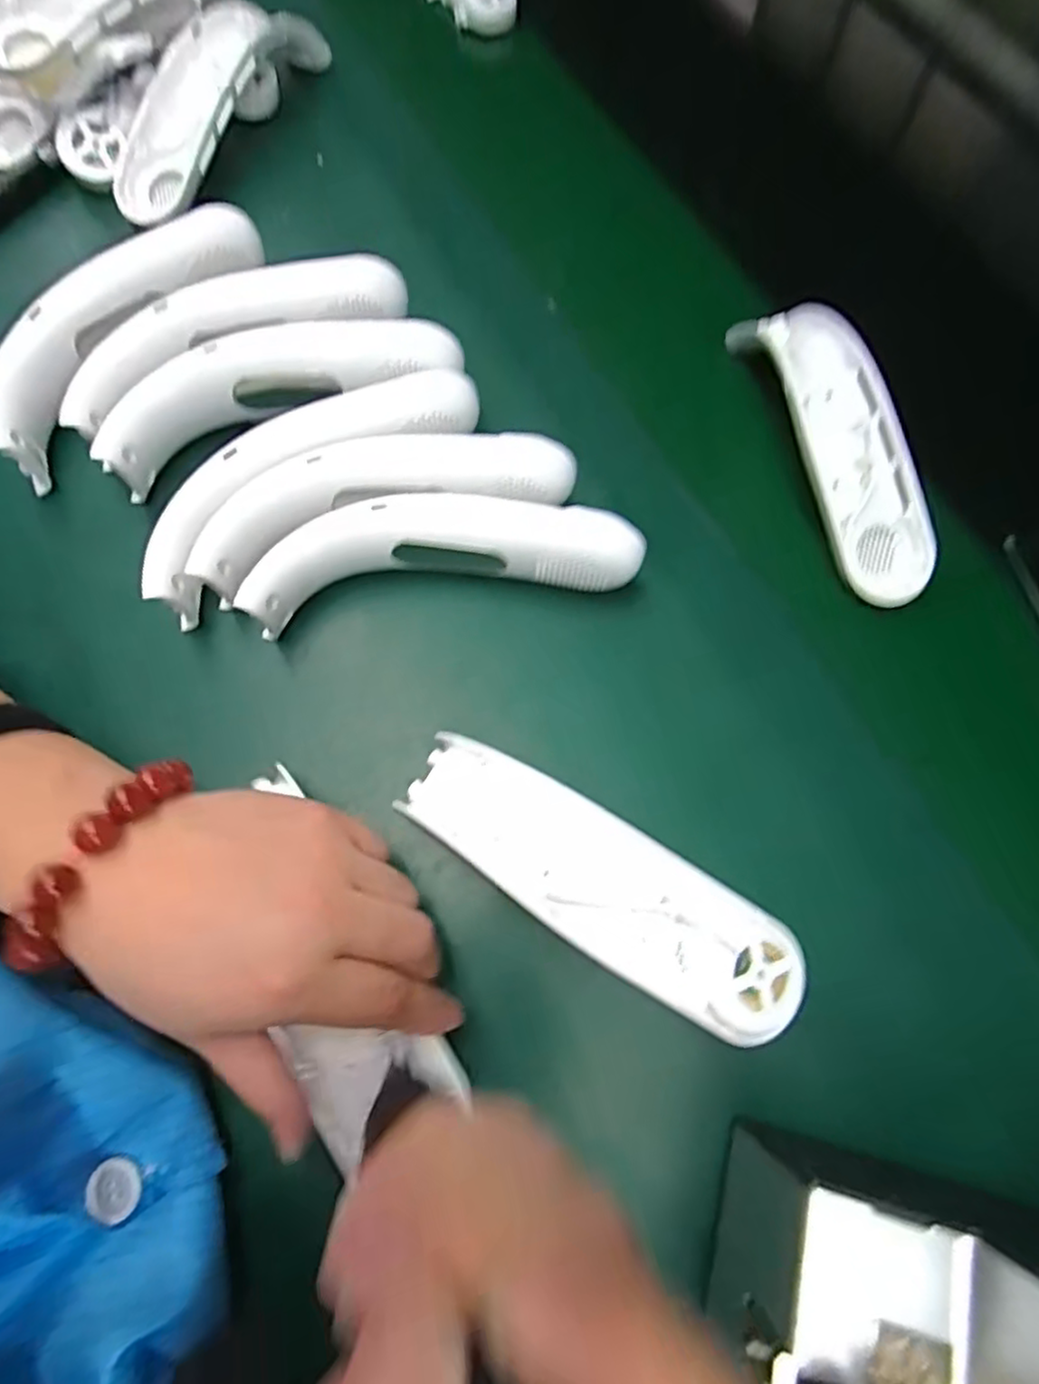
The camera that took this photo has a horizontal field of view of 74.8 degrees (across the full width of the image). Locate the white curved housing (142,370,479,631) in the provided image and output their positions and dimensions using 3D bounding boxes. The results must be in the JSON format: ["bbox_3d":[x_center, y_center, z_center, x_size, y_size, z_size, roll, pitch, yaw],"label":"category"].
[{"bbox_3d":[-0.112,-0.113,0.366,0.197,0.054,0.054,-34,77,-11],"label":"white curved housing"}]

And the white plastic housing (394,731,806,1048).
[{"bbox_3d":[0.034,0.087,0.304,0.190,0.046,0.055,30,75,7],"label":"white plastic housing"}]

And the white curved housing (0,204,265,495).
[{"bbox_3d":[-0.226,-0.204,0.393,0.185,0.056,0.065,-40,78,-12],"label":"white curved housing"}]

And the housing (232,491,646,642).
[{"bbox_3d":[-0.039,-0.070,0.354,0.195,0.055,0.046,-7,74,-4],"label":"housing"}]

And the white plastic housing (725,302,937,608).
[{"bbox_3d":[0.187,-0.144,0.396,0.051,0.040,0.195,-16,74,-6],"label":"white plastic housing"}]

